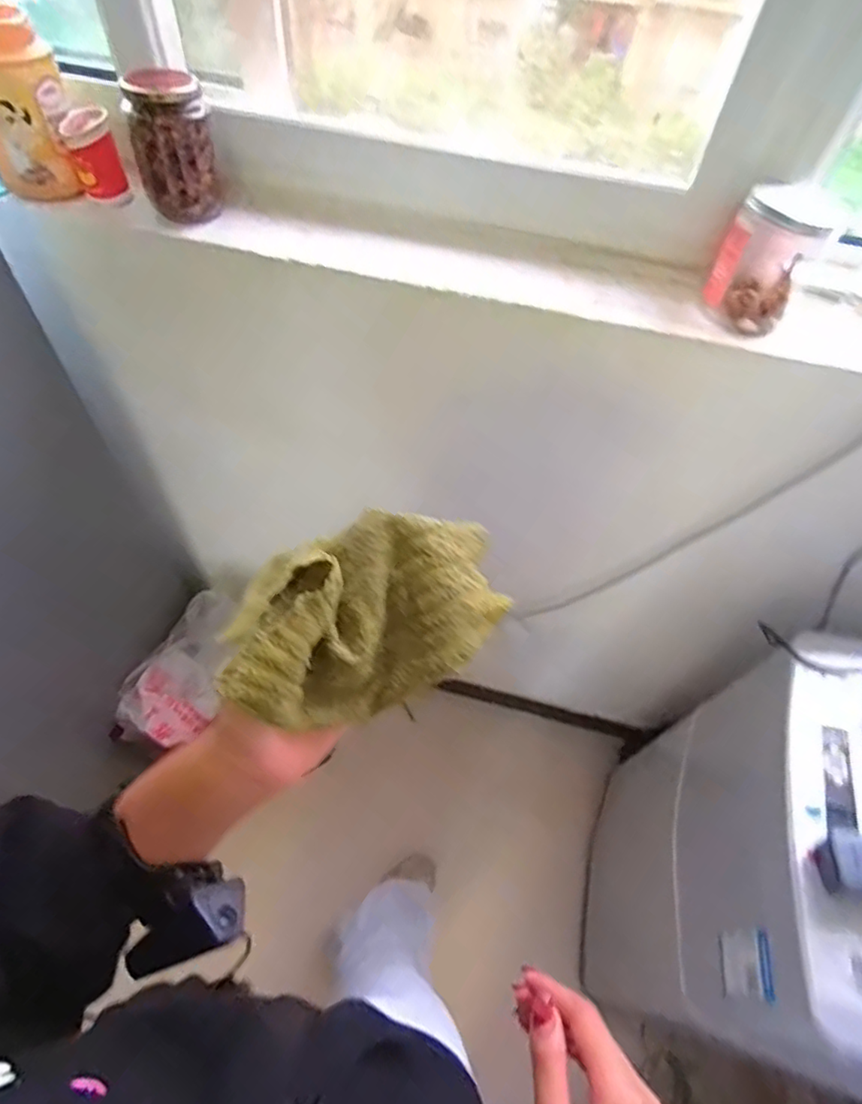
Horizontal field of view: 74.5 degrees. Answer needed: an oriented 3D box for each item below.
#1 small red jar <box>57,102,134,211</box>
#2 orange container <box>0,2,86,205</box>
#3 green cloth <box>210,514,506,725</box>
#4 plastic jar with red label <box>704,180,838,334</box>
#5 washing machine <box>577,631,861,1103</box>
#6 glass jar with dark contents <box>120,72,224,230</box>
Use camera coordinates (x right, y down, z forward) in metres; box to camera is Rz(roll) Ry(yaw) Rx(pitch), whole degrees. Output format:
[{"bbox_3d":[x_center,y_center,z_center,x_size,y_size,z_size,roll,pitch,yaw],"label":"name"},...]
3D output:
[{"bbox_3d":[-0.399,-0.467,0.677,0.054,0.087,0.048,-23,60,-18],"label":"small red jar"},{"bbox_3d":[-0.453,-0.488,0.628,0.096,0.157,0.090,-23,60,-18],"label":"orange container"},{"bbox_3d":[-0.030,0.032,0.300,0.153,0.068,0.090,-37,65,-25],"label":"green cloth"},{"bbox_3d":[0.356,-0.315,0.606,0.087,0.122,0.081,2,55,-2],"label":"plastic jar with red label"},{"bbox_3d":[0.598,0.521,0.881,0.451,0.806,0.460,19,56,9],"label":"washing machine"},{"bbox_3d":[-0.294,-0.468,0.659,0.078,0.127,0.092,-6,56,-8],"label":"glass jar with dark contents"}]

